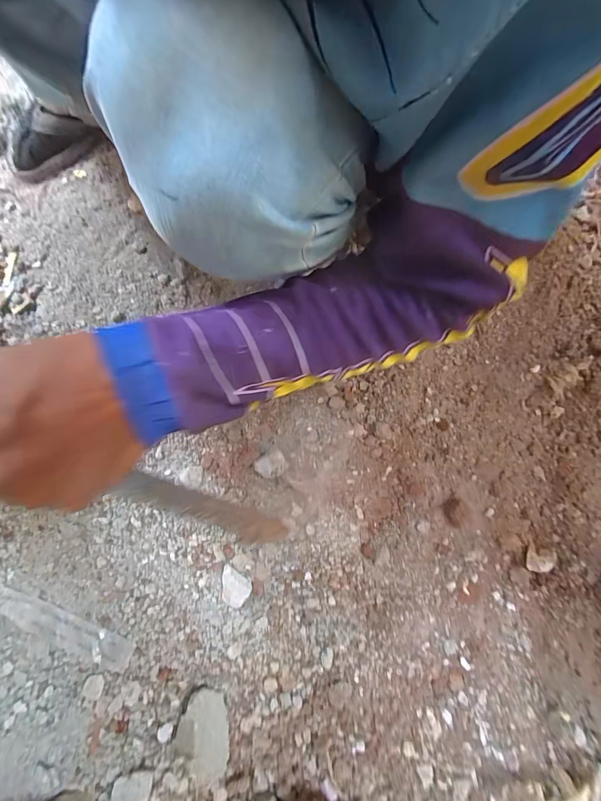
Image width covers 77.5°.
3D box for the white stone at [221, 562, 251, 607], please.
[{"bbox_3d":[-0.090,0.247,0.492,0.045,0.012,0.041,33,81,6],"label":"white stone"}]

